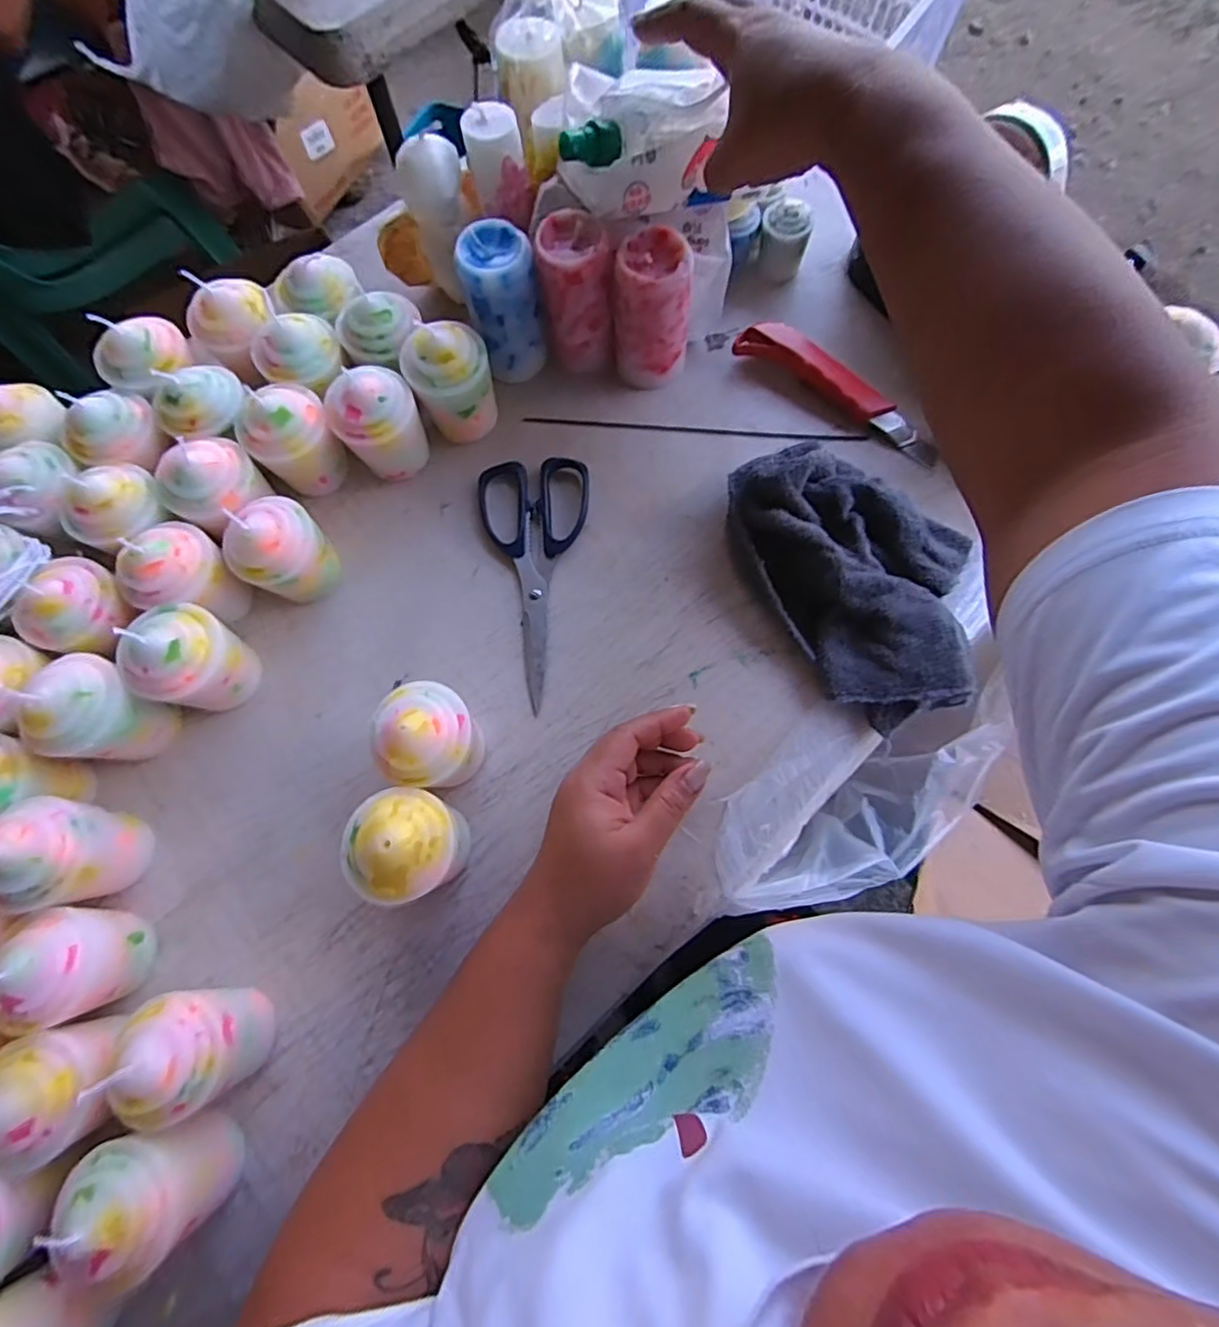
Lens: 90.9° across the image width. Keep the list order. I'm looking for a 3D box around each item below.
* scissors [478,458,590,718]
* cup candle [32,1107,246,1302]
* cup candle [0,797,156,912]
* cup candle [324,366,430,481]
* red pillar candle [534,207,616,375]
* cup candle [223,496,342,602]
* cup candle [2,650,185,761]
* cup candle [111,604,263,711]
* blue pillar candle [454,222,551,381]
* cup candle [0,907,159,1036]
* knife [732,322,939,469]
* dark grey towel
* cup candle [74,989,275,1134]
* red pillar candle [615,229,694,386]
[{"bbox_3d":[-0.057,-0.061,0.416,0.077,0.005,0.182,1,74,1],"label":"scissors"},{"bbox_3d":[-0.220,0.252,0.288,0.052,0.068,0.057,-39,77,-10],"label":"cup candle"},{"bbox_3d":[-0.303,0.107,0.337,0.051,0.077,0.057,2,74,1],"label":"cup candle"},{"bbox_3d":[-0.157,-0.162,0.414,0.054,0.076,0.046,-17,75,-4],"label":"cup candle"},{"bbox_3d":[-0.024,-0.259,0.428,0.048,0.090,0.050,-11,74,-2],"label":"red pillar candle"},{"bbox_3d":[-0.208,-0.071,0.391,0.045,0.069,0.055,31,77,9],"label":"cup candle"},{"bbox_3d":[-0.304,0.028,0.356,0.049,0.073,0.058,15,75,5],"label":"cup candle"},{"bbox_3d":[-0.254,-0.002,0.366,0.048,0.072,0.053,20,75,6],"label":"cup candle"},{"bbox_3d":[-0.074,-0.255,0.430,0.049,0.090,0.047,0,74,1],"label":"blue pillar candle"},{"bbox_3d":[-0.292,0.164,0.324,0.053,0.069,0.061,-13,74,-3],"label":"cup candle"},{"bbox_3d":[0.172,-0.204,0.446,0.168,0.021,0.036,34,77,10],"label":"knife"},{"bbox_3d":[0.163,-0.062,0.389,0.119,0.048,0.194,-27,76,-7],"label":"dark grey towel"},{"bbox_3d":[-0.213,0.196,0.310,0.048,0.071,0.053,-20,75,-5],"label":"cup candle"},{"bbox_3d":[0.031,-0.245,0.424,0.055,0.090,0.049,5,74,2],"label":"red pillar candle"}]

